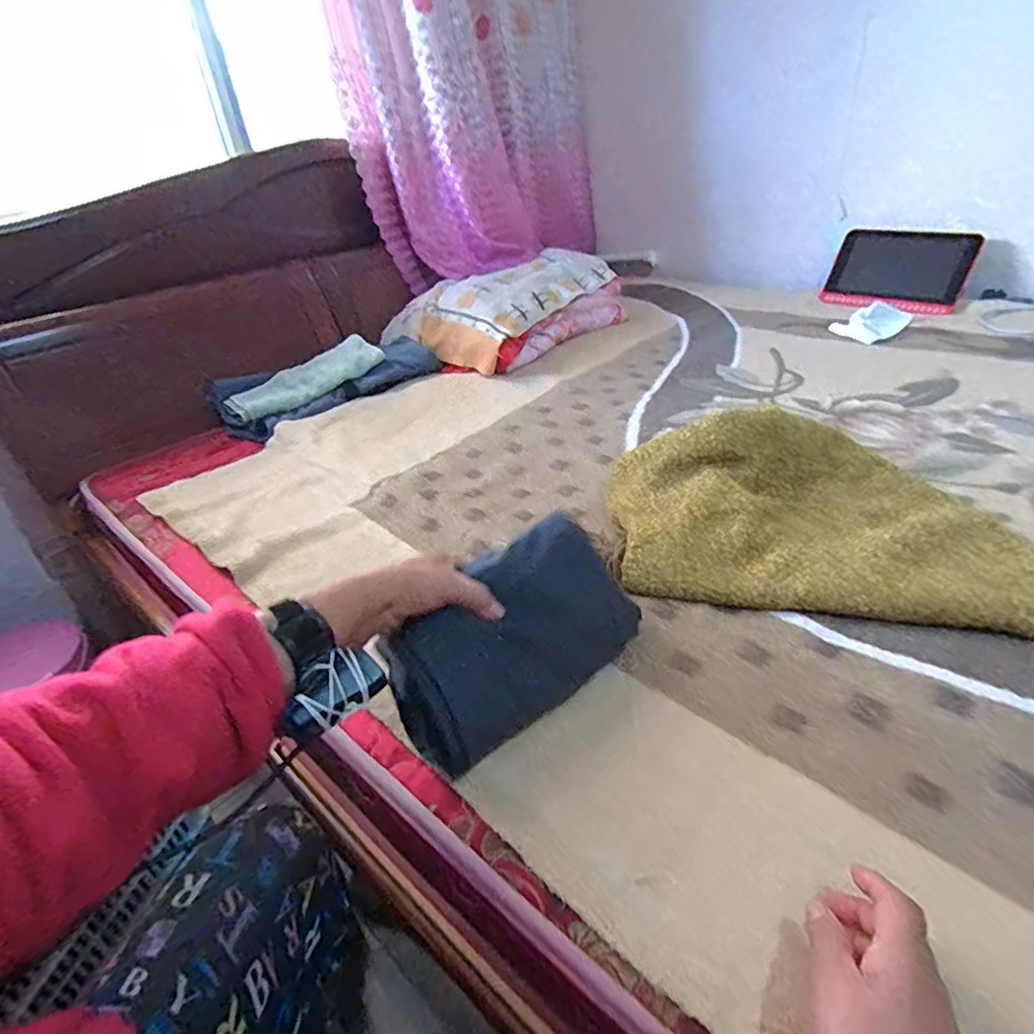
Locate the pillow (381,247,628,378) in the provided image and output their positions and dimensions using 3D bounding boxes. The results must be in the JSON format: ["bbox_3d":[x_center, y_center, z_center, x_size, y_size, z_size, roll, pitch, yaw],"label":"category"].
[{"bbox_3d":[-0.021,-0.554,1.491,0.411,0.170,0.559,22,43,36],"label":"pillow"}]

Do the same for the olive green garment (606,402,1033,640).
[{"bbox_3d":[0.363,-0.018,0.704,0.502,0.092,0.341,2,34,12],"label":"olive green garment"}]

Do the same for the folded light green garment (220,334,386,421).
[{"bbox_3d":[-0.459,-0.304,1.227,0.331,0.064,0.132,-31,41,-33],"label":"folded light green garment"}]

